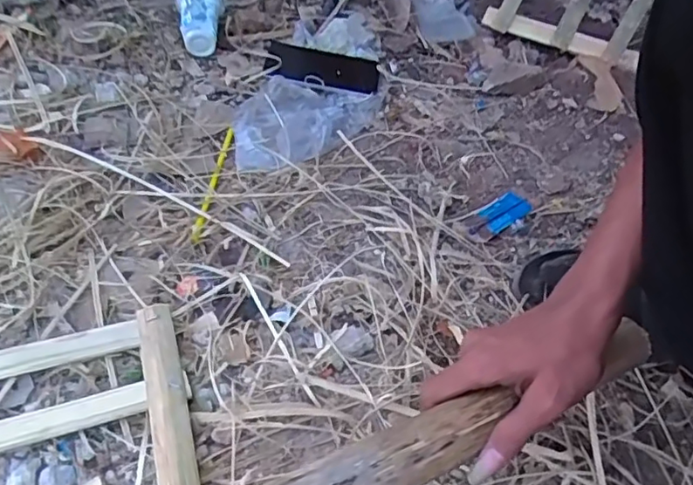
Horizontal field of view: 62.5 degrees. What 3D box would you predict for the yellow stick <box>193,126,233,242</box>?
[{"bbox_3d":[-0.152,-0.072,0.654,0.009,0.010,0.185,6,46,-2],"label":"yellow stick"}]

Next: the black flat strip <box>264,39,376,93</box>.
[{"bbox_3d":[-0.035,-0.254,0.825,0.160,0.012,0.090,10,46,-9],"label":"black flat strip"}]

